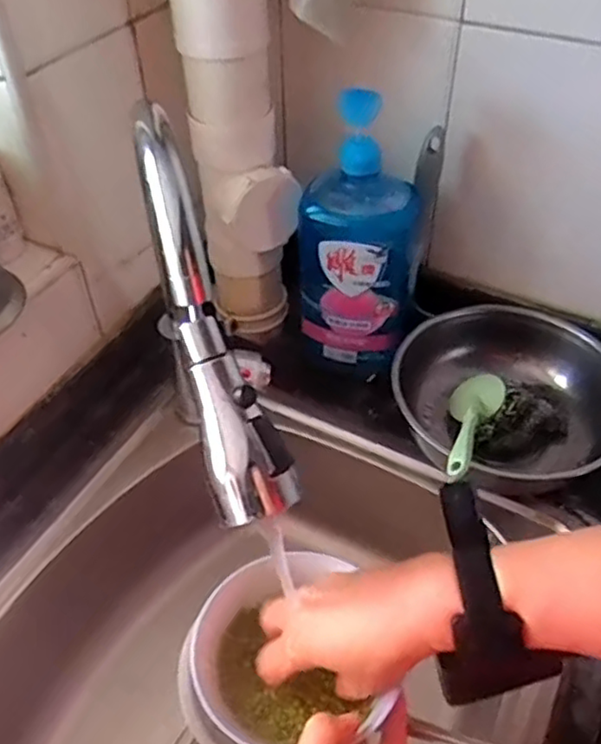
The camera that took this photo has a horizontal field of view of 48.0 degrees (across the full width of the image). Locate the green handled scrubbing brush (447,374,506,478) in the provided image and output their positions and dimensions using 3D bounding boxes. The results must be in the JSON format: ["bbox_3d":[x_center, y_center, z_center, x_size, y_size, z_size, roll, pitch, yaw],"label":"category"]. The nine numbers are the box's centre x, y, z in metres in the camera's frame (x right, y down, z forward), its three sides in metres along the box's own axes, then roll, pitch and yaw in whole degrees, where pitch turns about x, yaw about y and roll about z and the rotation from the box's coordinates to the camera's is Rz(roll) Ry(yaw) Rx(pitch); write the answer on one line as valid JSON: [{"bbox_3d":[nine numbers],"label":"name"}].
[{"bbox_3d":[0.149,0.044,0.598,0.050,0.039,0.165,16,24,16],"label":"green handled scrubbing brush"}]

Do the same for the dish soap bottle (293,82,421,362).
[{"bbox_3d":[0.056,-0.125,0.648,0.116,0.260,0.074,6,46,7],"label":"dish soap bottle"}]

